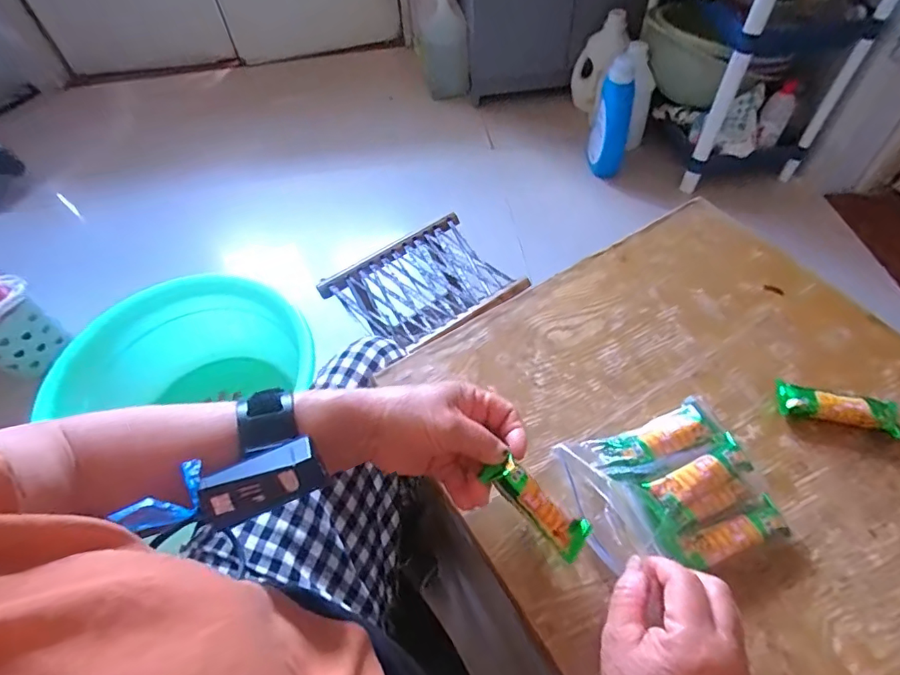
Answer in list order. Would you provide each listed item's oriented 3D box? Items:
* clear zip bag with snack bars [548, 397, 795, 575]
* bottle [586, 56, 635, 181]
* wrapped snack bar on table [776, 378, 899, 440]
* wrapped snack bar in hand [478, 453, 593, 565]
[{"bbox_3d":[0.169,0.114,0.382,0.138,0.040,0.109,-18,56,-8],"label":"clear zip bag with snack bars"},{"bbox_3d":[0.423,-0.562,1.309,0.092,0.289,0.088,15,58,13],"label":"bottle"},{"bbox_3d":[0.323,0.059,0.420,0.092,0.019,0.027,11,57,11],"label":"wrapped snack bar on table"},{"bbox_3d":[0.064,0.119,0.352,0.087,0.019,0.030,43,63,-9],"label":"wrapped snack bar in hand"}]

